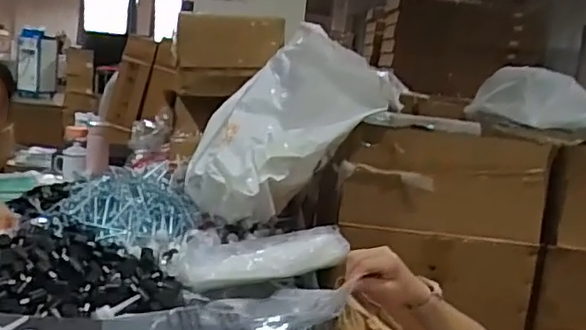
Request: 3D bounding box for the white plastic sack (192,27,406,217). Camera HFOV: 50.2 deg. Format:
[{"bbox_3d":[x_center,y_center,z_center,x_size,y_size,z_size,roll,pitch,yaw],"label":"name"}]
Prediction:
[{"bbox_3d":[-0.028,-0.098,1.522,0.437,0.397,0.305,0,11,-30],"label":"white plastic sack"}]

